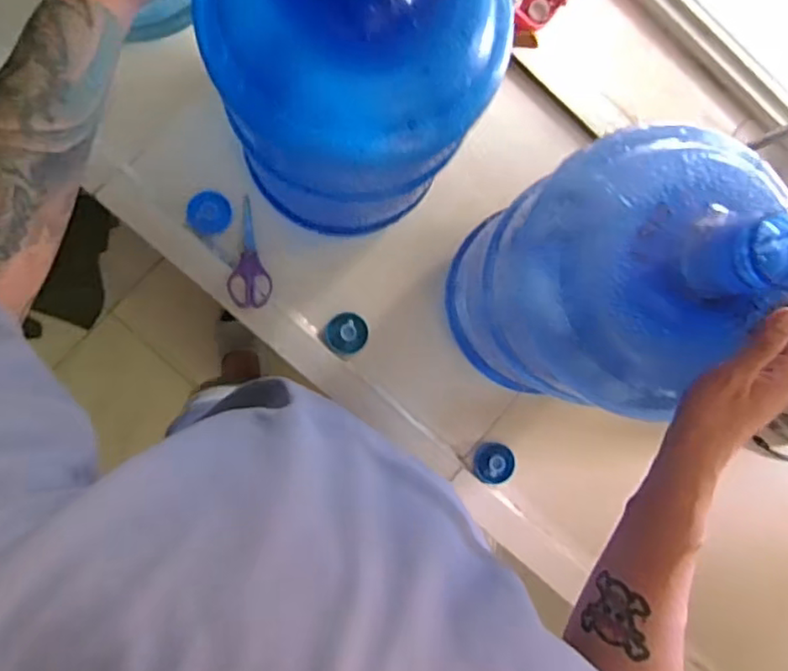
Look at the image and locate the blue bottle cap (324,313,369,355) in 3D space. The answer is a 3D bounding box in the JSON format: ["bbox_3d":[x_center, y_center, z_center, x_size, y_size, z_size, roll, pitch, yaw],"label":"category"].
[{"bbox_3d":[-0.063,-0.002,0.814,0.057,0.025,0.054,0,90,-7],"label":"blue bottle cap"}]

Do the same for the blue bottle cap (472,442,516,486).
[{"bbox_3d":[0.139,0.177,0.835,0.058,0.018,0.054,0,90,-7],"label":"blue bottle cap"}]

